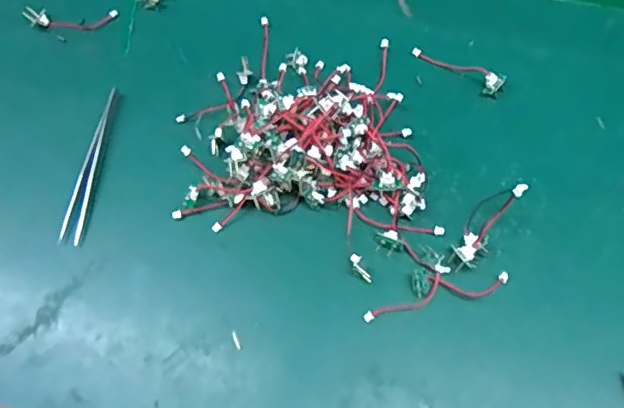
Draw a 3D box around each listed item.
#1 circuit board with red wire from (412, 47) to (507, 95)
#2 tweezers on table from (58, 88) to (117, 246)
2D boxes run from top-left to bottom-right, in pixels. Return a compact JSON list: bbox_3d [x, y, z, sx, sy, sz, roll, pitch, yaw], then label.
[{"bbox_3d":[0.092,-0.087,0.362,0.061,0.009,0.013,31,70,17],"label":"circuit board with red wire"},{"bbox_3d":[-0.133,-0.025,0.347,0.011,0.010,0.104,6,65,7],"label":"tweezers on table"}]

